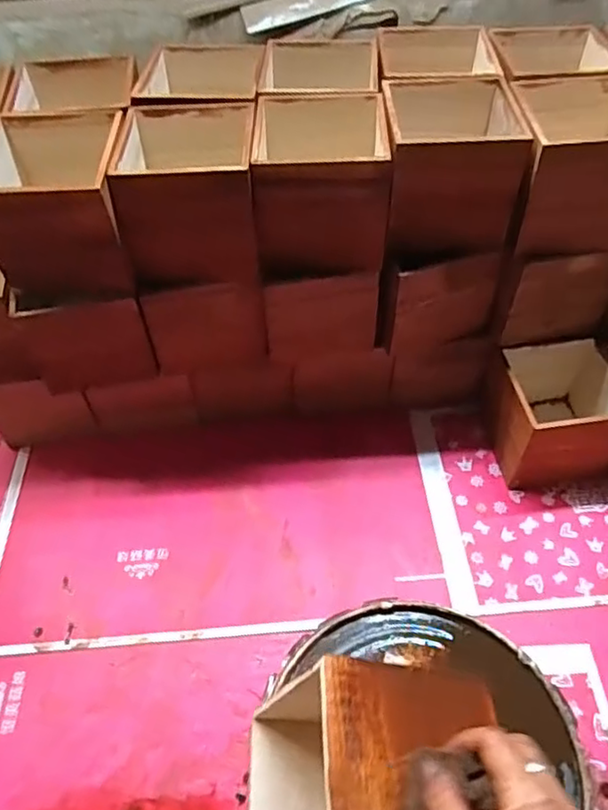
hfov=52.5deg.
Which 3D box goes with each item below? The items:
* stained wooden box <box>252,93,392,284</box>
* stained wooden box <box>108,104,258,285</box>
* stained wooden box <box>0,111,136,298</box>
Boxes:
[{"bbox_3d":[0.014,-0.228,0.638,0.133,0.126,0.136,-3,51,1],"label":"stained wooden box"},{"bbox_3d":[-0.112,-0.212,0.624,0.123,0.120,0.137,-5,51,-1],"label":"stained wooden box"},{"bbox_3d":[-0.240,-0.203,0.625,0.133,0.127,0.148,-7,51,-3],"label":"stained wooden box"}]

